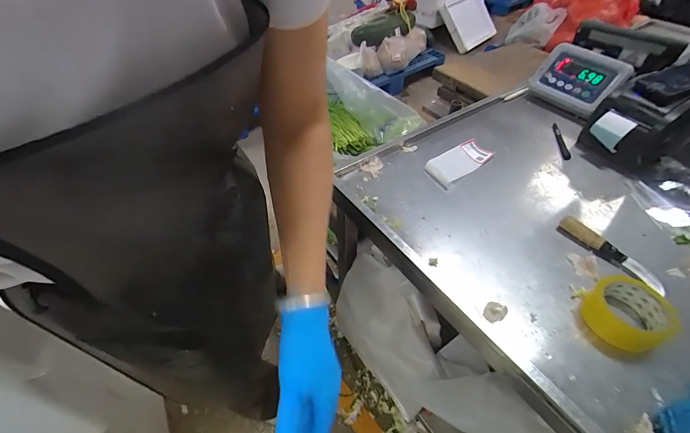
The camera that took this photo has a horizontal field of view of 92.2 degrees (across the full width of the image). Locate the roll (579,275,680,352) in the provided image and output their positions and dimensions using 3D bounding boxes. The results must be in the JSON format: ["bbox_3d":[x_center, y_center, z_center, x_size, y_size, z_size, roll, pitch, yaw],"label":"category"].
[{"bbox_3d":[0.415,0.137,0.487,0.096,0.045,0.099,0,47,0],"label":"roll"}]

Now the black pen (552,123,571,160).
[{"bbox_3d":[0.511,-0.176,0.786,0.014,0.013,0.135,8,48,8],"label":"black pen"}]

